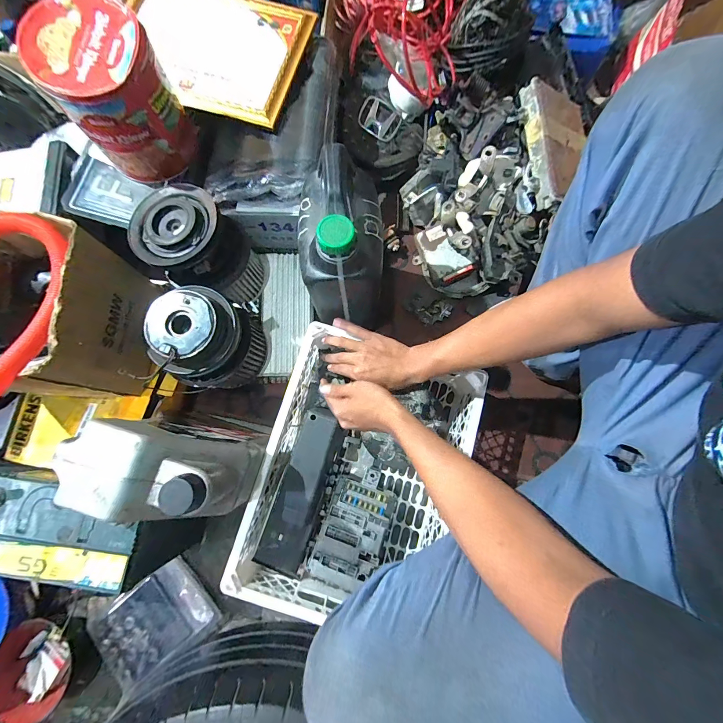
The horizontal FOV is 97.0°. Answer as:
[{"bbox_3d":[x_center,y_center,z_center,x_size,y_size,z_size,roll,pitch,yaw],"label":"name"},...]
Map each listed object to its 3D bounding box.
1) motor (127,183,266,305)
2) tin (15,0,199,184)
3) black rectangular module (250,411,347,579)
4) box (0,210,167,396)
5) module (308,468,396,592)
[{"bbox_3d":[-0.276,-0.191,0.578,0.155,0.186,0.143,-37,80,-7],"label":"motor"},{"bbox_3d":[-0.346,-0.382,0.465,0.145,0.156,0.136,-37,80,-7],"label":"tin"},{"bbox_3d":[-0.097,0.221,0.554,0.086,0.045,0.269,20,79,5],"label":"black rectangular module"},{"bbox_3d":[-0.471,-0.064,0.470,0.232,0.172,0.238,5,78,2],"label":"box"},{"bbox_3d":[-0.011,0.283,0.552,0.107,0.036,0.182,21,79,5],"label":"module"}]

